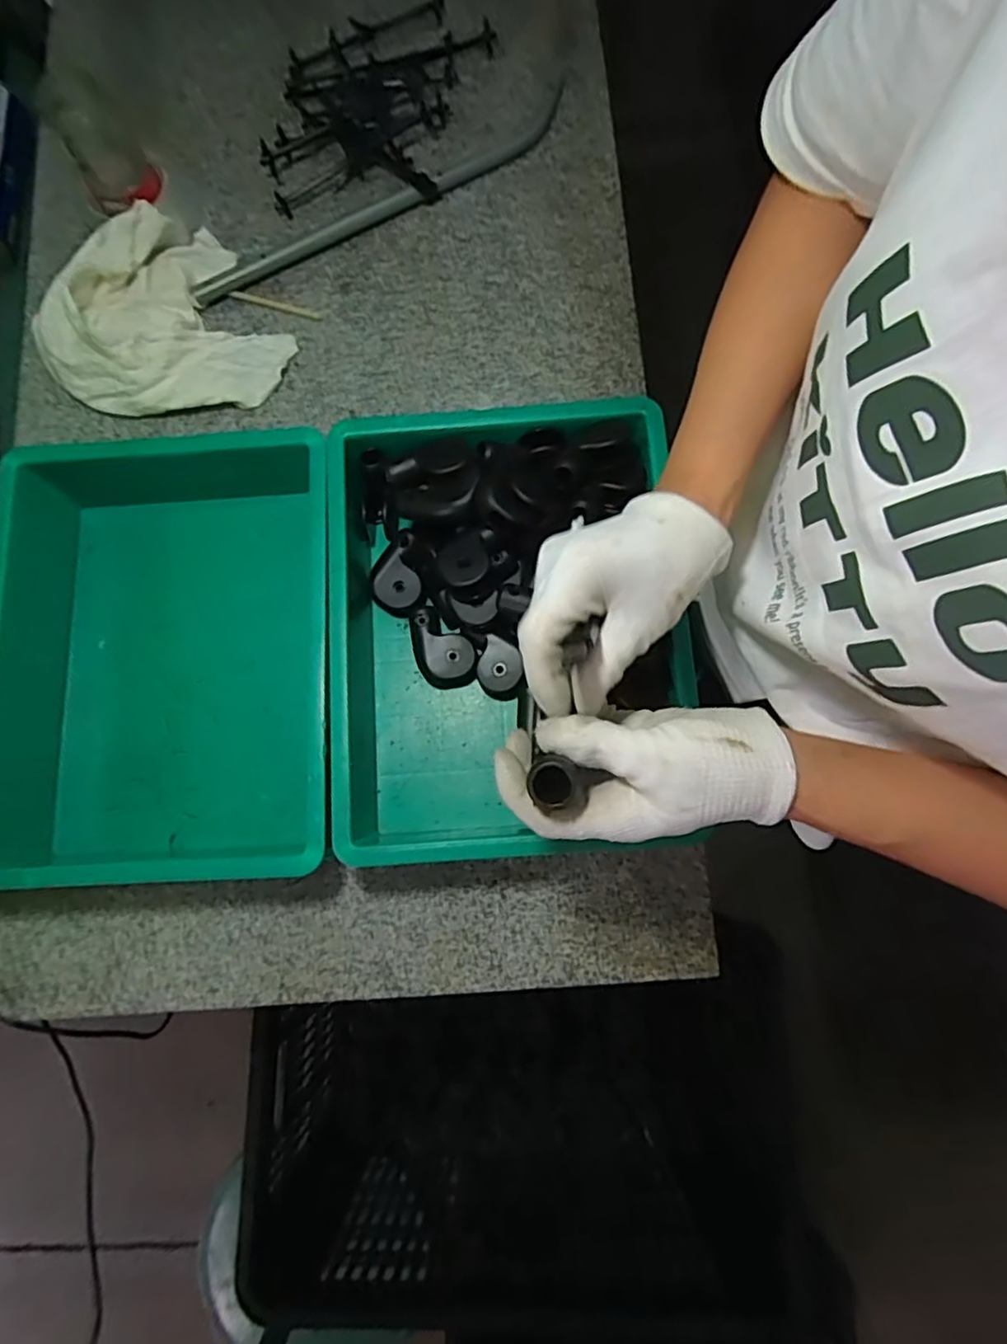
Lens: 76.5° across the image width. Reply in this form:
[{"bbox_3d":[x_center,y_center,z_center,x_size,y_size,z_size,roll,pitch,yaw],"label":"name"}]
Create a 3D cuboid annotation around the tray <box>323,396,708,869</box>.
[{"bbox_3d":[0.001,-0.034,0.501,0.259,0.088,0.336,-4,80,0],"label":"tray"}]

